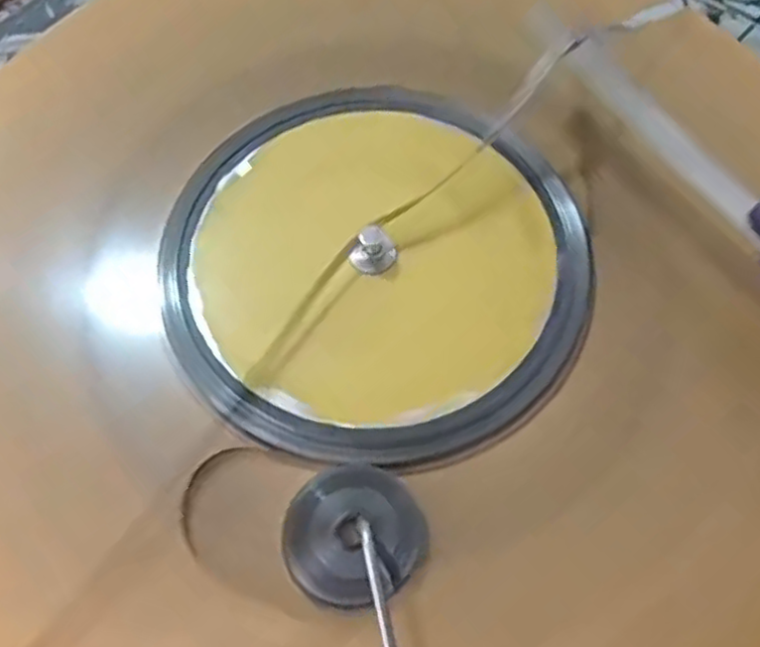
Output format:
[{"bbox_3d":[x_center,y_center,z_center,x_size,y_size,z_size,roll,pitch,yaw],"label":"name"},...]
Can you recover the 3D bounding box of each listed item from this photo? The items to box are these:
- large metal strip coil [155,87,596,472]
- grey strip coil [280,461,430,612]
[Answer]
[{"bbox_3d":[-0.003,-0.050,0.570,0.334,0.027,0.327,-1,66,2],"label":"large metal strip coil"},{"bbox_3d":[-0.019,0.143,0.486,0.093,0.011,0.091,-1,66,2],"label":"grey strip coil"}]

